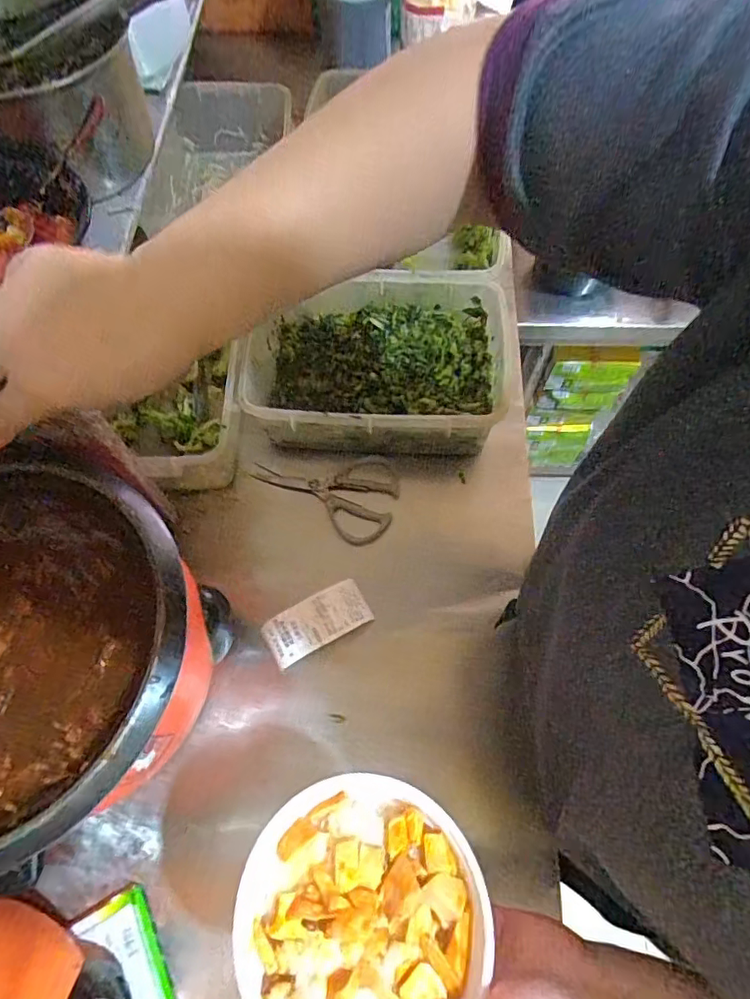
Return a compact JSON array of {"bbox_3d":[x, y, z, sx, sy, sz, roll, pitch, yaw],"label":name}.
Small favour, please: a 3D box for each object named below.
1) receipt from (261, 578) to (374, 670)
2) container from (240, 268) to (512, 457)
[{"bbox_3d":[-0.065,0.139,0.611,0.118,0.015,0.055,-28,69,-12],"label":"receipt"},{"bbox_3d":[0.006,-0.168,0.718,0.326,0.118,0.232,1,66,0],"label":"container"}]

